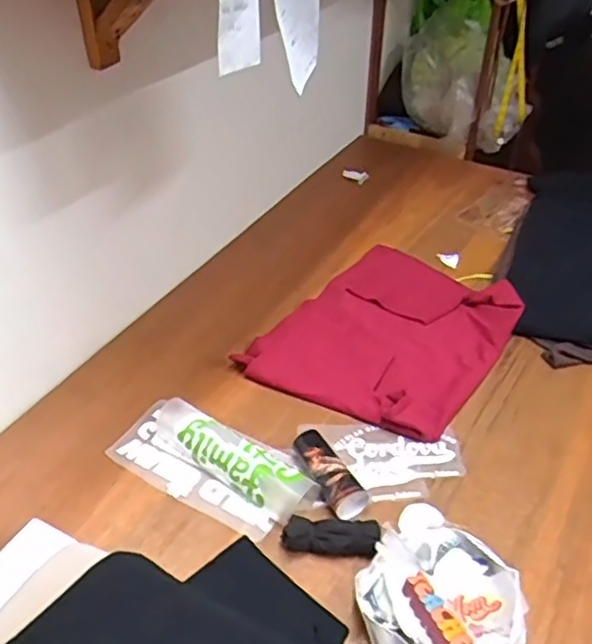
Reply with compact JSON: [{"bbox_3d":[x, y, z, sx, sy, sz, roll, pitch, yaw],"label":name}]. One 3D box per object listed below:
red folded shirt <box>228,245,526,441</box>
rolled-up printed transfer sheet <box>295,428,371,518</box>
[{"bbox_3d":[0.179,0.011,1.207,0.354,0.032,0.481,26,43,25],"label":"red folded shirt"},{"bbox_3d":[0.047,0.216,0.949,0.052,0.048,0.143,-17,43,-24],"label":"rolled-up printed transfer sheet"}]

